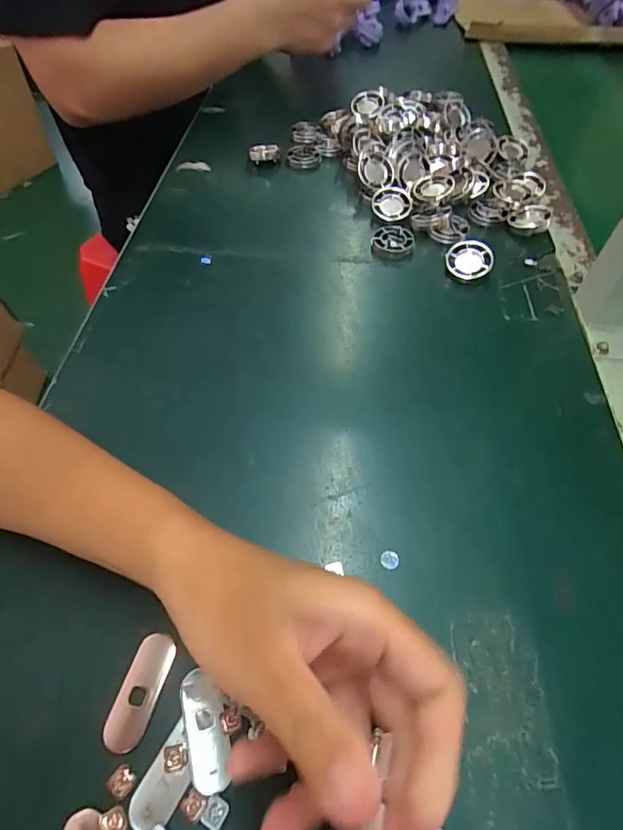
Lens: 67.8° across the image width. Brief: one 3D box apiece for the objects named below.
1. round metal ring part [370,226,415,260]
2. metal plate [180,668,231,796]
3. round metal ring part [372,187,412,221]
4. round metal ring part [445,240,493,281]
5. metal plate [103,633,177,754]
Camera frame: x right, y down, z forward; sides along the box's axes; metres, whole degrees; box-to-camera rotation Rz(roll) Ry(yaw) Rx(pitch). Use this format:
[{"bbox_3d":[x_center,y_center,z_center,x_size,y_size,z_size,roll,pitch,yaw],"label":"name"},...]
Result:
[{"bbox_3d":[0.076,-0.161,0.431,0.039,0.010,0.036,0,54,-1],"label":"round metal ring part"},{"bbox_3d":[-0.050,0.146,0.216,0.019,0.004,0.049,-15,56,-10],"label":"metal plate"},{"bbox_3d":[0.080,-0.210,0.460,0.041,0.006,0.041,-2,72,6],"label":"round metal ring part"},{"bbox_3d":[0.139,-0.136,0.409,0.039,0.009,0.039,-20,70,10],"label":"round metal ring part"},{"bbox_3d":[-0.083,0.133,0.224,0.018,0.004,0.049,13,56,10],"label":"metal plate"}]

